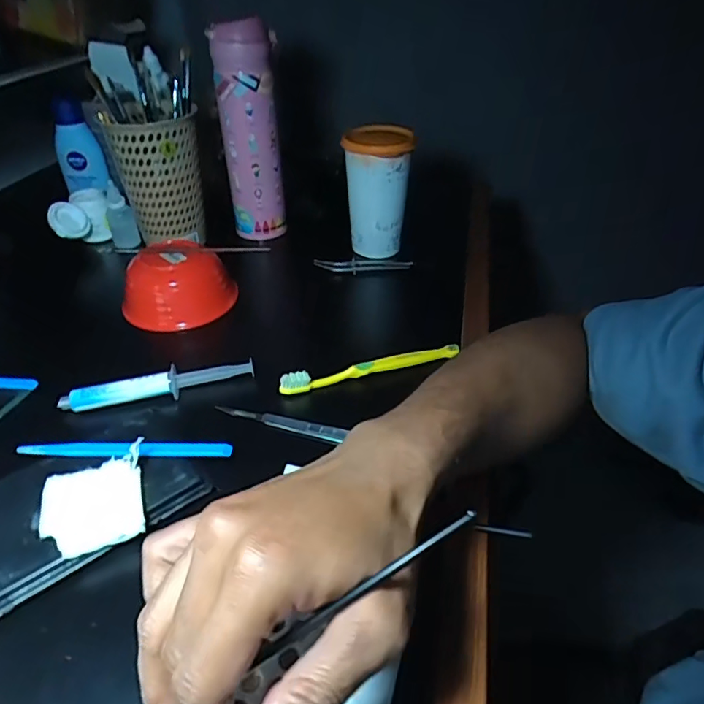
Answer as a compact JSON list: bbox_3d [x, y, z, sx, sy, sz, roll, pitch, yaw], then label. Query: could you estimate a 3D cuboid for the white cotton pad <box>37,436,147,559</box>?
[{"bbox_3d":[-0.155,0.089,0.315,0.057,0.011,0.060,-7,45,-13],"label":"white cotton pad"}]

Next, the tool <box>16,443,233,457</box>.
[{"bbox_3d":[-0.151,0.065,0.352,0.138,0.007,0.009,0,38,1],"label":"tool"}]

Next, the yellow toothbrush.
[{"bbox_3d":[0.017,0.015,0.433,0.151,0.022,0.010,-12,40,-14],"label":"yellow toothbrush"}]

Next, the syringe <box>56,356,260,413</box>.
[{"bbox_3d":[-0.150,0.026,0.414,0.144,0.018,0.022,-8,39,-9],"label":"syringe"}]

